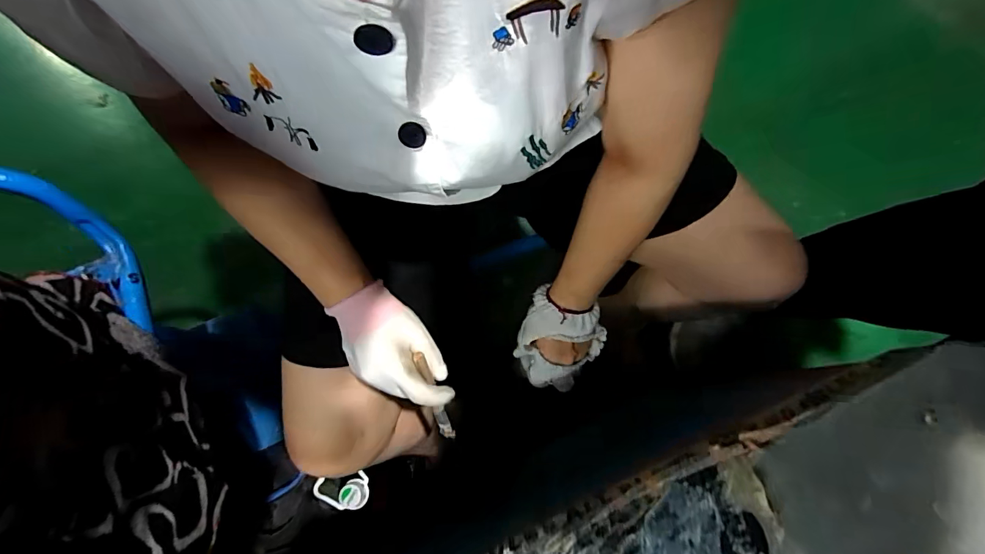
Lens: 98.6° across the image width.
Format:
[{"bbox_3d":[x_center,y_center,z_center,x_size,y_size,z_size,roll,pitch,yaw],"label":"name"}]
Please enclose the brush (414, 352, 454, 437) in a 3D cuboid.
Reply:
[{"bbox_3d":[-0.058,0.128,0.427,0.013,0.138,0.012,-15,43,-4],"label":"brush"}]

